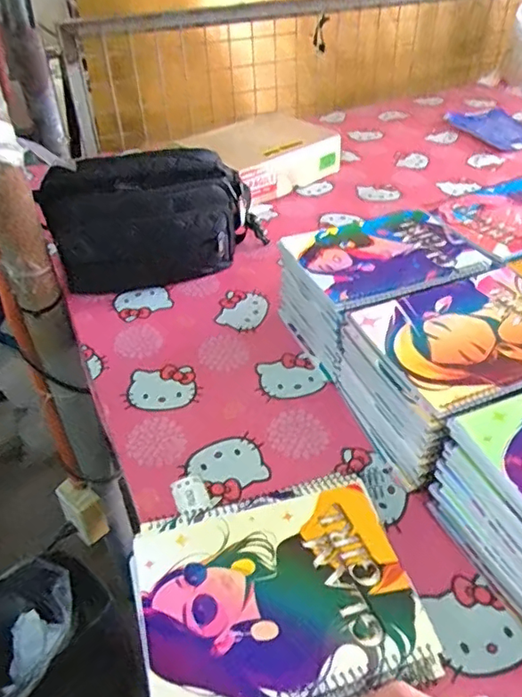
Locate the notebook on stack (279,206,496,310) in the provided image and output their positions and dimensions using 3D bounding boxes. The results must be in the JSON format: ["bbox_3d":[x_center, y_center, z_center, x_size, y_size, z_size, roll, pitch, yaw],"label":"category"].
[{"bbox_3d":[0.145,-0.112,0.652,0.200,0.008,0.160,-16,42,-15],"label":"notebook on stack"}]

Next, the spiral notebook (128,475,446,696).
[{"bbox_3d":[0.009,0.186,0.424,0.200,0.016,0.171,-13,41,-11],"label":"spiral notebook"}]

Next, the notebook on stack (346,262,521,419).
[{"bbox_3d":[0.209,-0.019,0.538,0.201,0.006,0.160,-18,43,-17],"label":"notebook on stack"}]

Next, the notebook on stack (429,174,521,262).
[{"bbox_3d":[0.334,-0.175,0.719,0.204,0.008,0.163,-18,43,-17],"label":"notebook on stack"}]

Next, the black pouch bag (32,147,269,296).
[{"bbox_3d":[-0.142,-0.180,0.784,0.301,0.165,0.084,-13,41,-11],"label":"black pouch bag"}]

